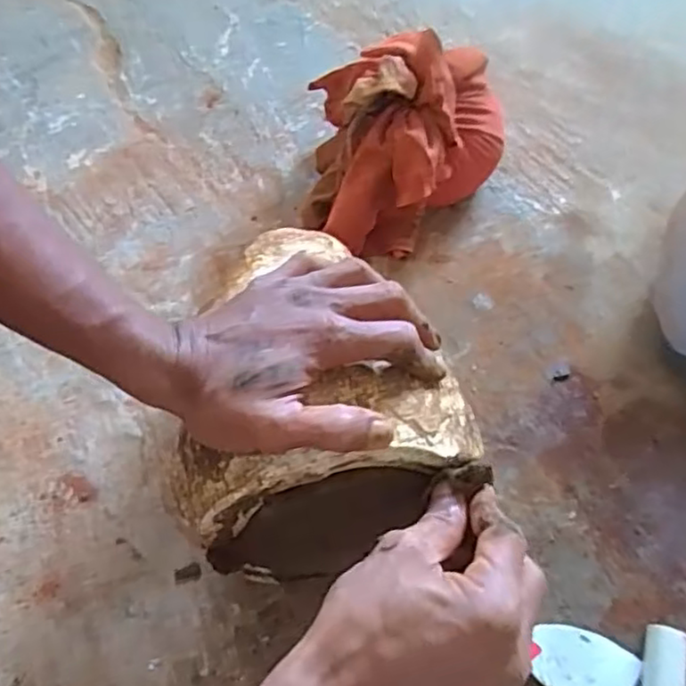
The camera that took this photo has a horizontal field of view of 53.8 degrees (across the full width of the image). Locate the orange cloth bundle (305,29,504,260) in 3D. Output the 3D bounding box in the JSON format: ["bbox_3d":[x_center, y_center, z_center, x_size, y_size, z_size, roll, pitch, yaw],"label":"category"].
[{"bbox_3d":[0.059,-0.185,0.615,0.171,0.128,0.181,10,61,5],"label":"orange cloth bundle"}]

